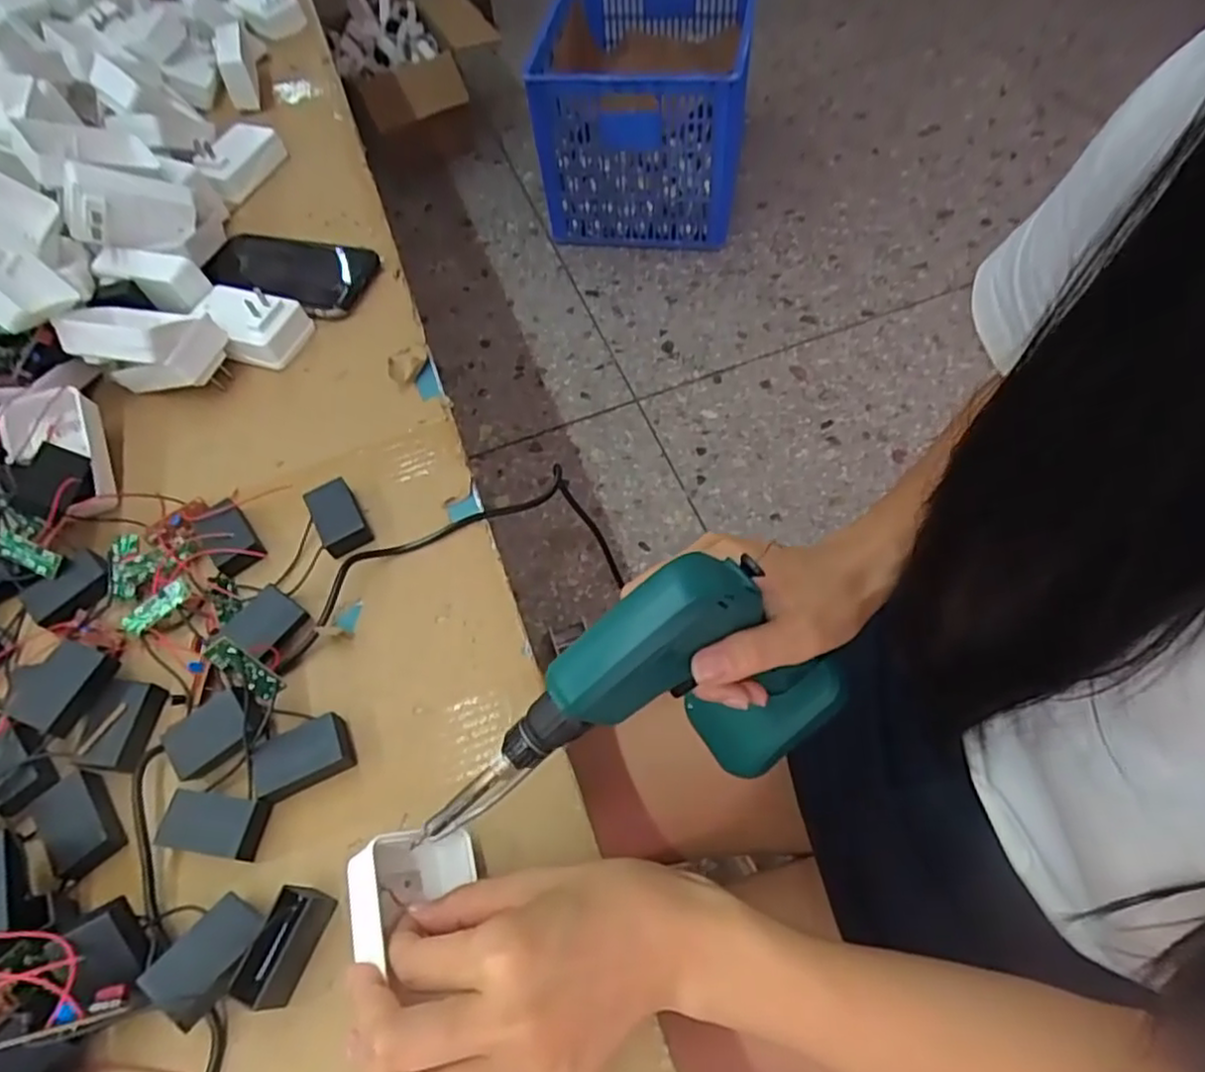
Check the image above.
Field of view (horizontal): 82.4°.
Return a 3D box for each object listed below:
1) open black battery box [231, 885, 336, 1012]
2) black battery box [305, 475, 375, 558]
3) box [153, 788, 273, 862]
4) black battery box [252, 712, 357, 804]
[{"bbox_3d":[-0.150,0.194,0.326,0.015,0.032,0.049,17,62,14],"label":"open black battery box"},{"bbox_3d":[-0.177,-0.013,0.459,0.029,0.015,0.052,-29,61,-12],"label":"black battery box"},{"bbox_3d":[-0.203,0.152,0.362,0.054,0.016,0.029,5,60,8],"label":"box"},{"bbox_3d":[-0.164,0.121,0.378,0.049,0.015,0.033,-27,61,-11],"label":"black battery box"}]

